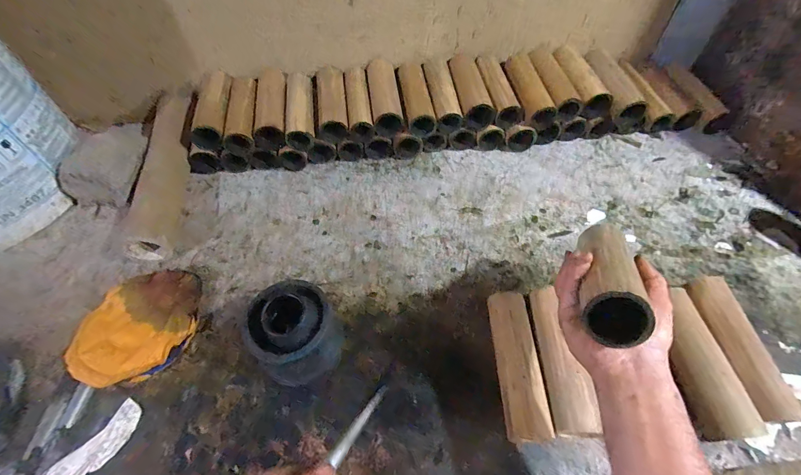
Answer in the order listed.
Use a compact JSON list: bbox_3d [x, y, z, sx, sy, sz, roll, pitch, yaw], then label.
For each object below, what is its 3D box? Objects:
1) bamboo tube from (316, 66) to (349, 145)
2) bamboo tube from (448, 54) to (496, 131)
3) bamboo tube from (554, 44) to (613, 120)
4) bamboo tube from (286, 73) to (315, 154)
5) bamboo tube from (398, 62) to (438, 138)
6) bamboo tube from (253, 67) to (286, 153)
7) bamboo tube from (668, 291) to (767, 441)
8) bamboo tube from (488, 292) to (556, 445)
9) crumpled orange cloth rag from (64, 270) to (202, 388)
[{"bbox_3d":[-0.135,-0.266,0.704,0.058,0.049,0.170,-6,53,-3],"label":"bamboo tube"},{"bbox_3d":[0.134,-0.289,0.707,0.066,0.050,0.175,-8,53,-5],"label":"bamboo tube"},{"bbox_3d":[0.357,-0.317,0.715,0.060,0.052,0.173,-6,53,-3],"label":"bamboo tube"},{"bbox_3d":[-0.191,-0.250,0.696,0.055,0.049,0.172,-7,53,-4],"label":"bamboo tube"},{"bbox_3d":[0.030,-0.273,0.699,0.056,0.047,0.167,-8,53,-5],"label":"bamboo tube"},{"bbox_3d":[-0.248,-0.253,0.697,0.061,0.050,0.178,-6,53,-3],"label":"bamboo tube"},{"bbox_3d":[0.372,0.154,0.448,0.060,0.060,0.176,-2,55,0],"label":"bamboo tube"},{"bbox_3d":[0.148,0.160,0.454,0.051,0.054,0.175,0,55,1],"label":"bamboo tube"},{"bbox_3d":[-0.367,0.123,0.502,0.151,0.027,0.157,-10,55,-6],"label":"crumpled orange cloth rag"}]

